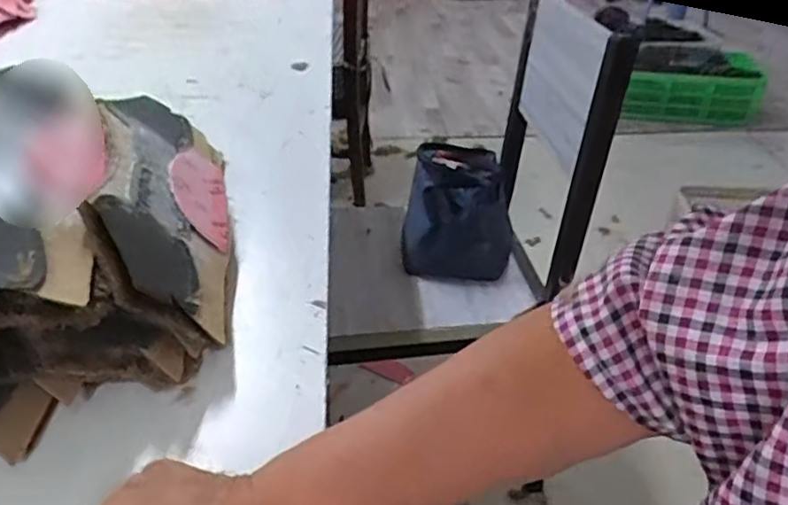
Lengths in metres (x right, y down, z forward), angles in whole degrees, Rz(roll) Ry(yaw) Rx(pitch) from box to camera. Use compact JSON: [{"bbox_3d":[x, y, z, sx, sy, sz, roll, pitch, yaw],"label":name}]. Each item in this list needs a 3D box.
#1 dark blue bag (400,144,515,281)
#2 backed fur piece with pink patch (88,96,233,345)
[{"bbox_3d":[0.103,-0.064,1.070,0.172,0.154,0.183,3,33,3],"label":"dark blue bag"},{"bbox_3d":[-0.191,-0.053,0.560,0.025,0.120,0.325,-44,34,14],"label":"backed fur piece with pink patch"}]

